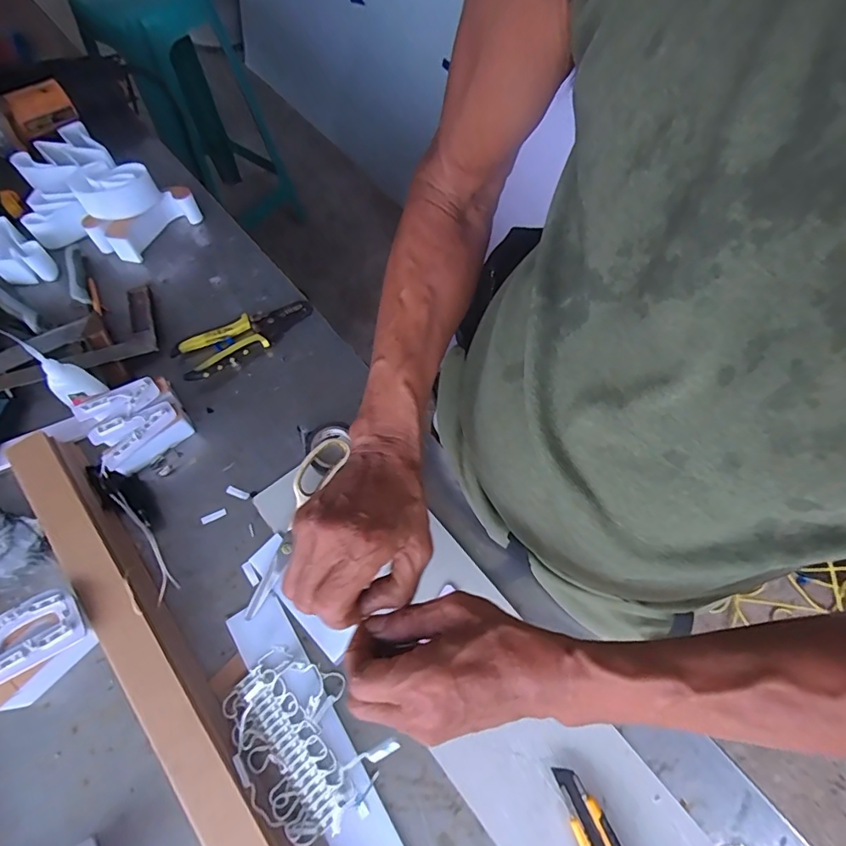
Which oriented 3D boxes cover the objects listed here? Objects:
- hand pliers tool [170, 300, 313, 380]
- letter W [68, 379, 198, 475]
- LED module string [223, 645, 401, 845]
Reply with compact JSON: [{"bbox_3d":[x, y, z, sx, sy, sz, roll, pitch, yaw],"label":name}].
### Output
[{"bbox_3d":[-0.218,-0.110,0.599,0.170,0.025,0.060,-34,71,-15],"label":"hand pliers tool"},{"bbox_3d":[-0.303,0.002,0.520,0.089,0.049,0.079,-32,70,-14],"label":"letter W"},{"bbox_3d":[-0.106,0.271,0.421,0.103,0.029,0.143,-38,72,-16],"label":"LED module string"}]

